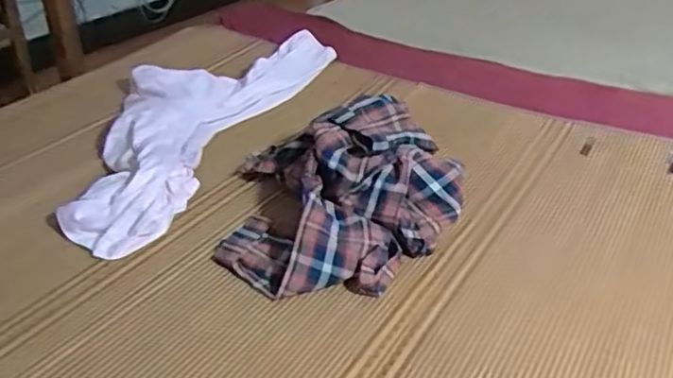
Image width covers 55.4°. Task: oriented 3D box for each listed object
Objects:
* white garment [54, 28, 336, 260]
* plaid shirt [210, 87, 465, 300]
[{"bbox_3d":[-0.252,-0.125,1.094,0.281,0.063,0.704,10,33,15],"label":"white garment"},{"bbox_3d":[-0.004,-0.005,0.865,0.312,0.119,0.319,-6,32,-9],"label":"plaid shirt"}]

